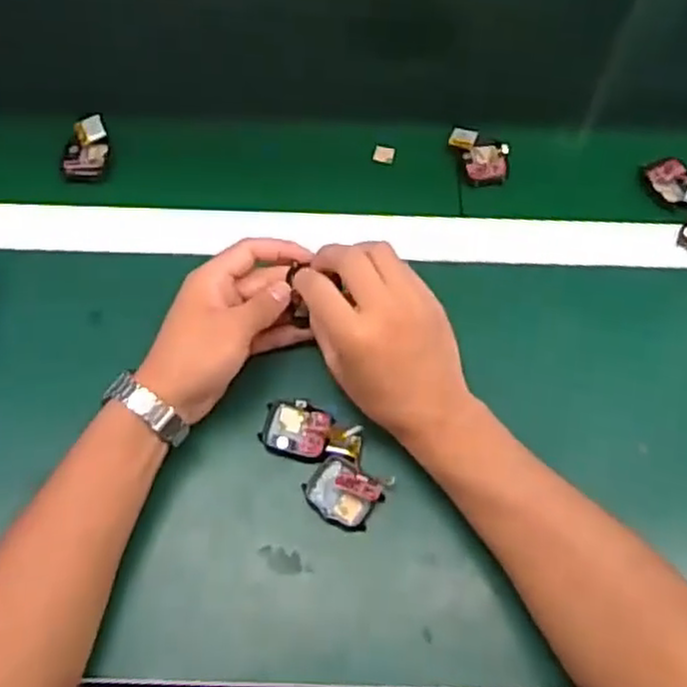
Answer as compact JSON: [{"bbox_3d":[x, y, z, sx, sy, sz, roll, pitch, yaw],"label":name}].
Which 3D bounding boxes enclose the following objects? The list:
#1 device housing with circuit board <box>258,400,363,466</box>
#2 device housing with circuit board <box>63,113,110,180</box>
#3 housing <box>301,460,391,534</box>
[{"bbox_3d":[-0.020,0.059,0.492,0.067,0.015,0.038,12,65,5],"label":"device housing with circuit board"},{"bbox_3d":[-0.211,-0.159,0.602,0.034,0.023,0.054,-5,64,-3],"label":"device housing with circuit board"},{"bbox_3d":[0.000,0.096,0.477,0.047,0.013,0.037,30,68,13],"label":"housing"}]

